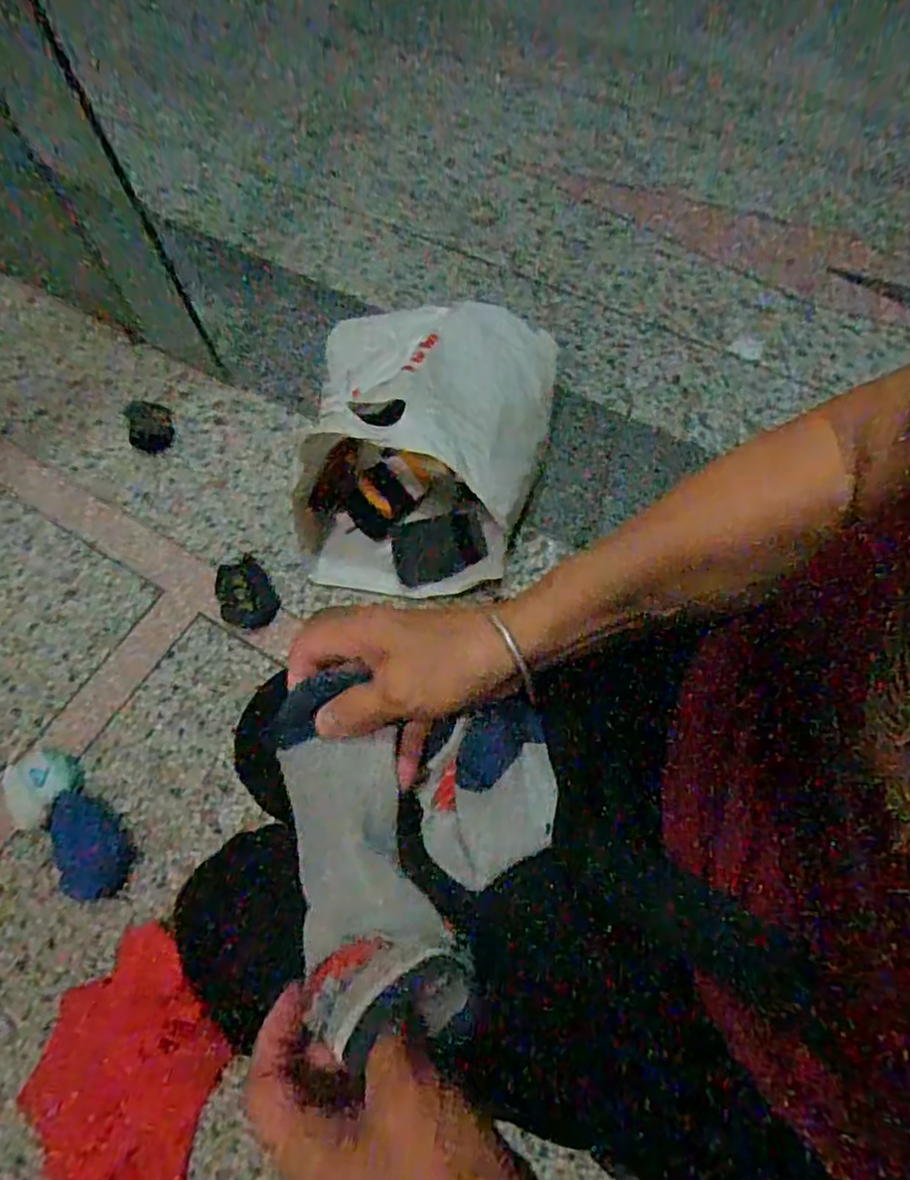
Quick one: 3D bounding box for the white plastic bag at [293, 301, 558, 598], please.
[{"bbox_3d":[-0.045,-0.245,0.943,0.354,0.251,0.438,9,62,4],"label":"white plastic bag"}]

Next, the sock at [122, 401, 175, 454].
[{"bbox_3d":[-0.514,-0.278,1.093,0.069,0.034,0.093,-10,62,-6],"label":"sock"}]

